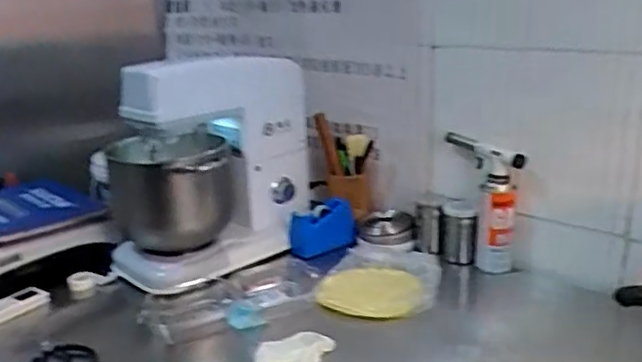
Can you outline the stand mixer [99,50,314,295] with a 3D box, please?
[{"bbox_3d":[-0.217,-0.027,1.238,0.259,0.395,0.380,9,20,30],"label":"stand mixer"}]

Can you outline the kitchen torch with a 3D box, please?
[{"bbox_3d":[0.297,0.054,1.158,0.059,0.254,0.144,-9,19,-22],"label":"kitchen torch"}]

